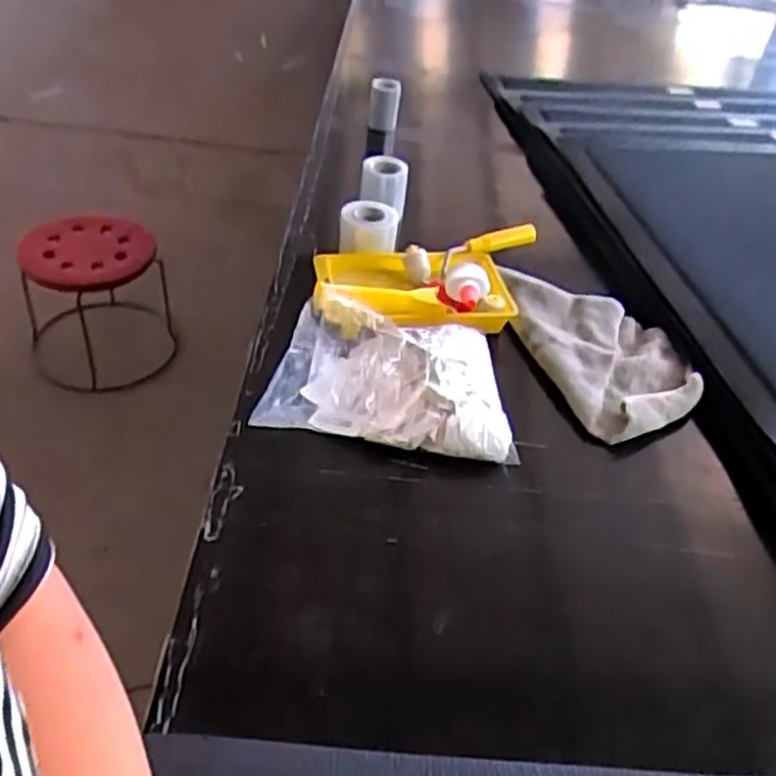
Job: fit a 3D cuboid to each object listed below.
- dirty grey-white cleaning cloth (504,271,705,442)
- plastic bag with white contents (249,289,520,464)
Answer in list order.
[{"bbox_3d":[0.215,-0.052,0.781,0.147,0.057,0.238,-11,45,-21],"label":"dirty grey-white cleaning cloth"},{"bbox_3d":[0.006,-0.012,0.689,0.221,0.086,0.130,9,36,2],"label":"plastic bag with white contents"}]

